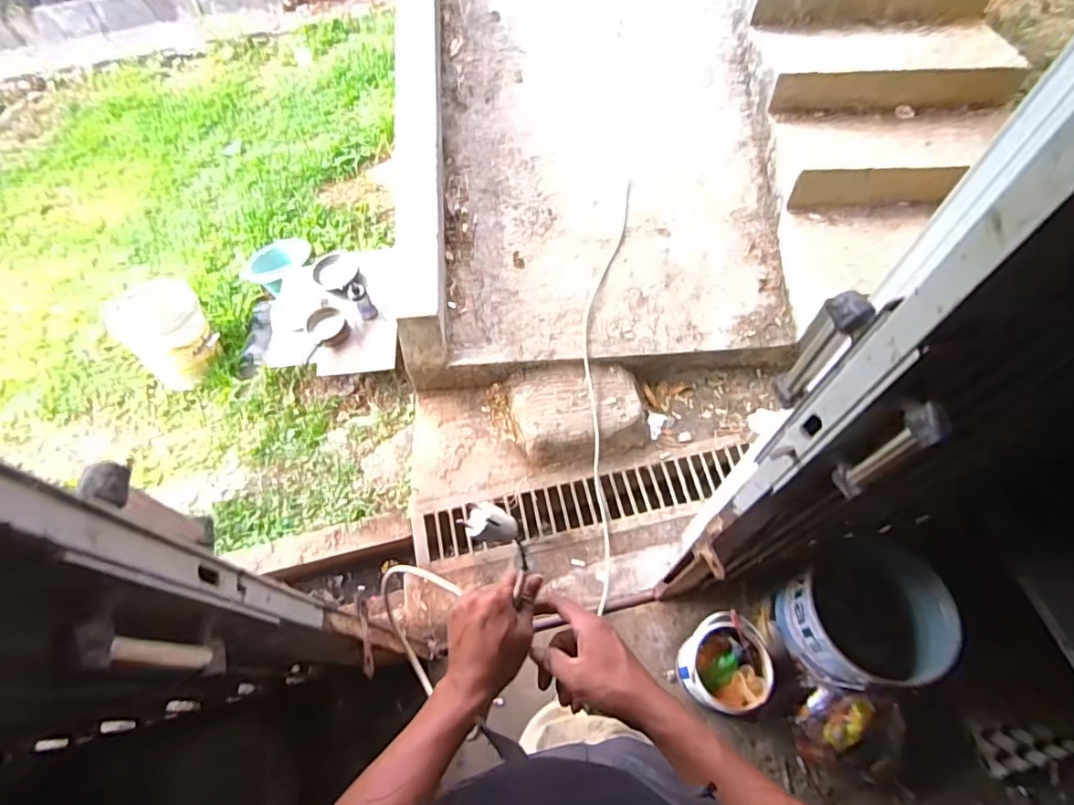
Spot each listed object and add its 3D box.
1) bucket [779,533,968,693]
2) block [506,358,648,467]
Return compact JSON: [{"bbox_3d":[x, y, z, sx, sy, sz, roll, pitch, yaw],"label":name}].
[{"bbox_3d":[0.702,0.461,1.154,0.297,0.303,0.284,0,60,1],"label":"bucket"},{"bbox_3d":[0.127,0.028,1.658,0.419,0.107,0.293,-2,60,0],"label":"block"}]

